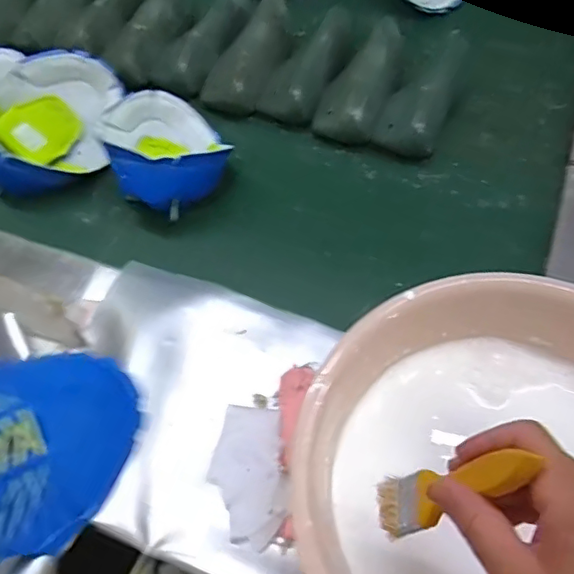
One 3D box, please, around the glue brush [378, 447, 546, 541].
[{"bbox_3d":[0.090,0.119,0.329,0.012,0.149,0.035,12,60,-13],"label":"glue brush"}]

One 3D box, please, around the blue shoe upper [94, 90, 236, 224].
[{"bbox_3d":[-0.152,-0.176,0.696,0.139,0.091,0.190,-23,62,-10],"label":"blue shoe upper"}]

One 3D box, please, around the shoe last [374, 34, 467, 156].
[{"bbox_3d":[0.178,-0.256,0.749,0.083,0.060,0.186,19,64,13],"label":"shoe last"}]

